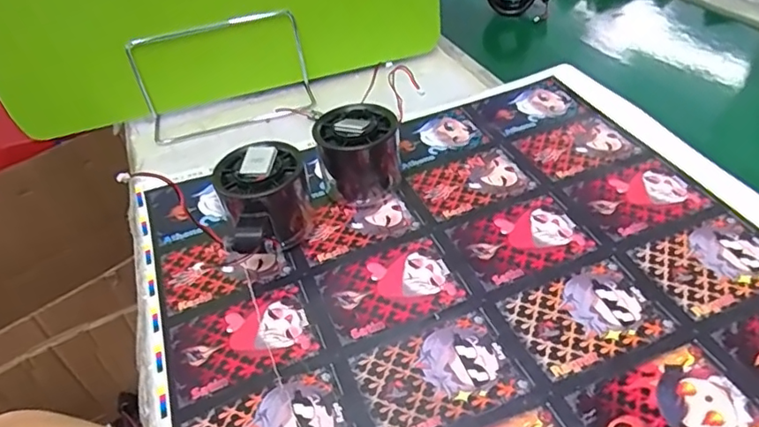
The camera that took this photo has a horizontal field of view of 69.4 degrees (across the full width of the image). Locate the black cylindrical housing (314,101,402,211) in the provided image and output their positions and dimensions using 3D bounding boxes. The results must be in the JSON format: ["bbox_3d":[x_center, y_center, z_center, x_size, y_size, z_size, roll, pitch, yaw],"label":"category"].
[{"bbox_3d":[-0.014,-0.042,0.391,0.057,0.056,0.053,-6,40,-2],"label":"black cylindrical housing"}]

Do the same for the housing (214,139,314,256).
[{"bbox_3d":[-0.075,-0.006,0.358,0.057,0.060,0.071,-10,40,-6],"label":"housing"}]

